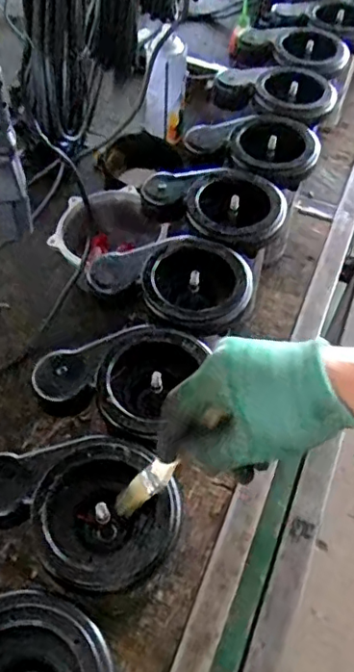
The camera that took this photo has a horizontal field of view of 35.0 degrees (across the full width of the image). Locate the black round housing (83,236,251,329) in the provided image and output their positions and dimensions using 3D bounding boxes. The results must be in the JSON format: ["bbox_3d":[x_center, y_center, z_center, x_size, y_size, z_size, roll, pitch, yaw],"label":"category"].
[{"bbox_3d":[-0.006,-0.056,0.592,0.166,0.045,0.105,14,56,7],"label":"black round housing"}]

